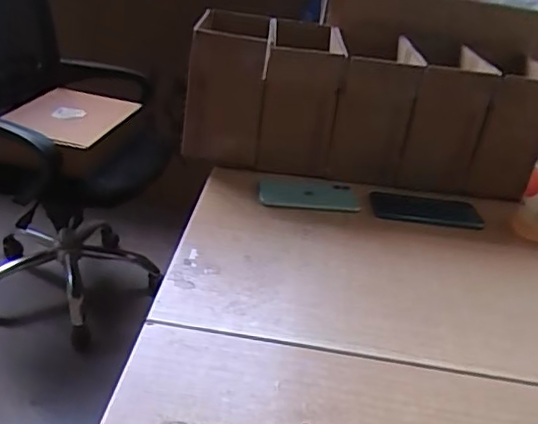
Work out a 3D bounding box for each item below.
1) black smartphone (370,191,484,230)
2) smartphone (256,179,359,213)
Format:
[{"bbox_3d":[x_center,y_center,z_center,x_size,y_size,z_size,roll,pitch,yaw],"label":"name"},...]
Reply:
[{"bbox_3d":[0.232,-0.007,0.868,0.156,0.015,0.082,5,34,-4],"label":"black smartphone"},{"bbox_3d":[0.060,-0.024,0.869,0.149,0.011,0.080,5,28,-6],"label":"smartphone"}]

